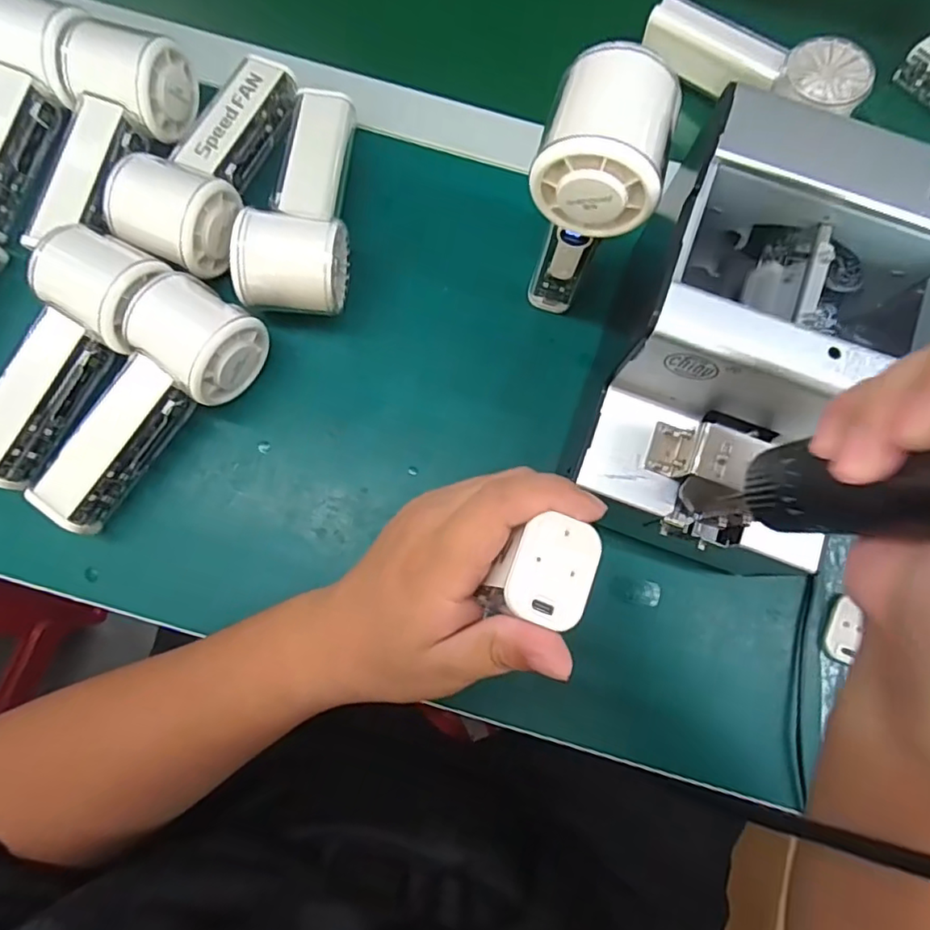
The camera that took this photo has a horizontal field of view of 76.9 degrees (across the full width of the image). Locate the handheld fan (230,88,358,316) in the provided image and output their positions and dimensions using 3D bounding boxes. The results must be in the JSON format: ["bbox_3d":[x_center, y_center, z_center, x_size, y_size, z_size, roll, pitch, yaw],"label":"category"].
[{"bbox_3d":[-0.093,-0.166,0.345,0.057,0.051,0.160,8,77,-1],"label":"handheld fan"}]

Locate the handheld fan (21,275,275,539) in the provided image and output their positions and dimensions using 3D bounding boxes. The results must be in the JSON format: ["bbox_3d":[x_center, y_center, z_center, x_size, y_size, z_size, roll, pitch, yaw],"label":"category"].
[{"bbox_3d":[-0.182,-0.033,0.330,0.065,0.051,0.152,29,77,4],"label":"handheld fan"}]

